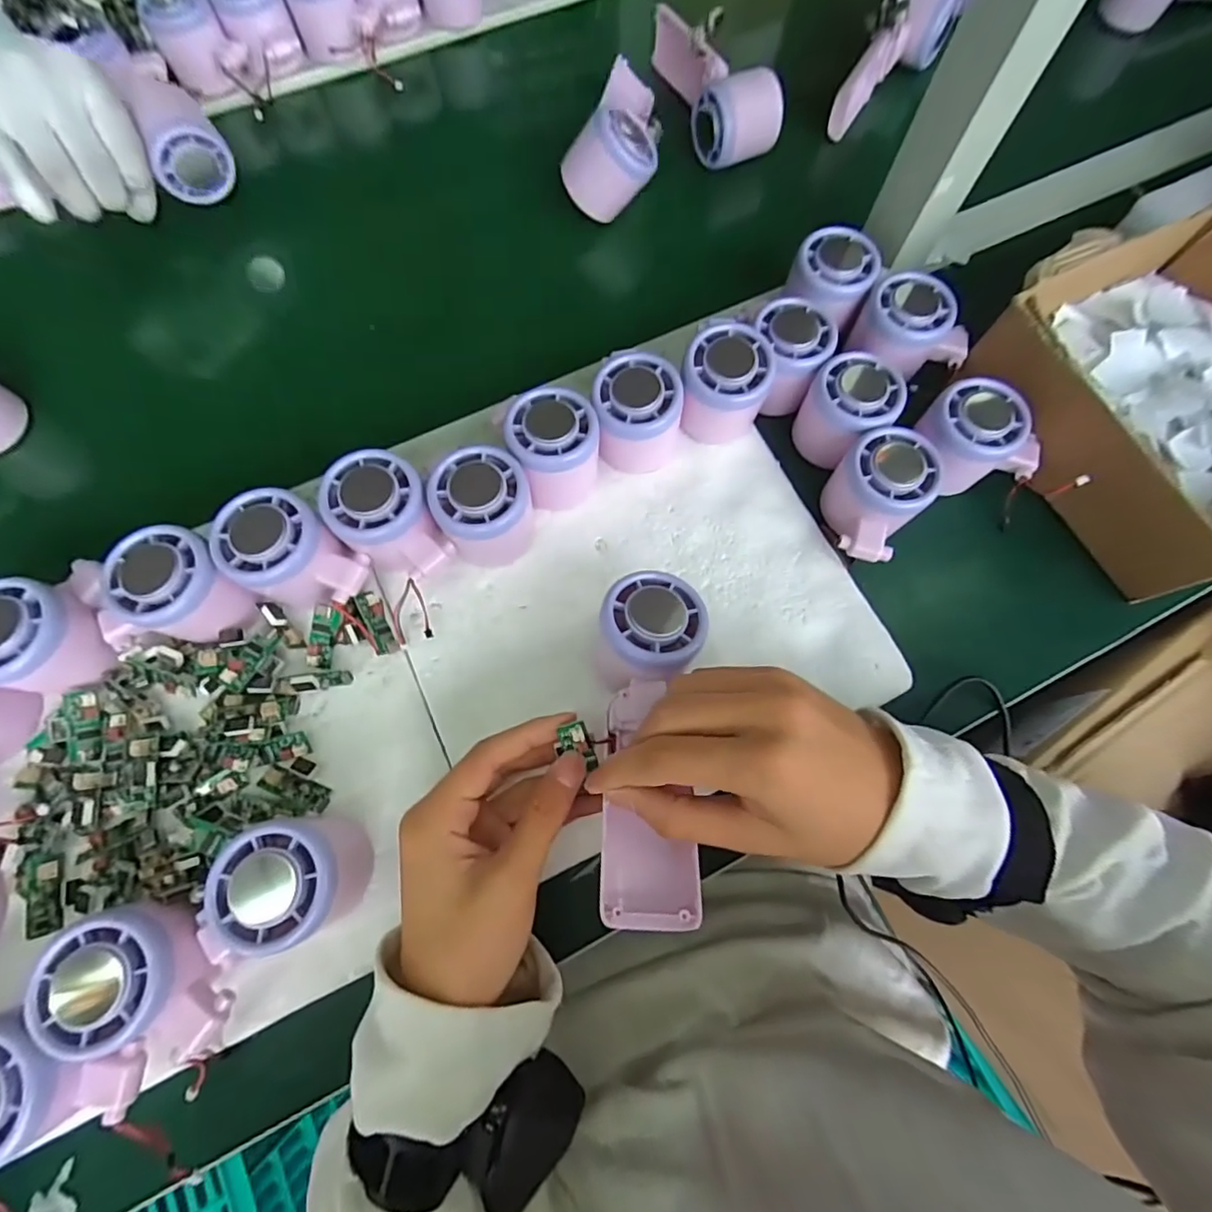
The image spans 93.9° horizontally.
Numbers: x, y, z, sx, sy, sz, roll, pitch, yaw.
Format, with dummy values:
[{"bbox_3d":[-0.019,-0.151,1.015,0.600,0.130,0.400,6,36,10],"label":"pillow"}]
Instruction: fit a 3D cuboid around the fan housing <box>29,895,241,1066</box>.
[{"bbox_3d":[-0.211,0.177,0.264,0.053,0.060,0.074,-32,76,-10],"label":"fan housing"}]

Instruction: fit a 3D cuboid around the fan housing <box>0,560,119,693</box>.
[{"bbox_3d":[-0.307,0.014,0.311,0.067,0.047,0.058,-41,78,-12],"label":"fan housing"}]

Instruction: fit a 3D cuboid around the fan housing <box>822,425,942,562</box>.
[{"bbox_3d":[0.167,-0.068,0.352,0.054,0.049,0.072,33,76,9],"label":"fan housing"}]

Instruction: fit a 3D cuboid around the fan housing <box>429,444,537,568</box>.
[{"bbox_3d":[-0.073,-0.058,0.341,0.057,0.060,0.054,-14,74,-5],"label":"fan housing"}]

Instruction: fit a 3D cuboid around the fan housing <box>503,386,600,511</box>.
[{"bbox_3d":[-0.032,-0.098,0.355,0.053,0.057,0.054,0,73,-1],"label":"fan housing"}]

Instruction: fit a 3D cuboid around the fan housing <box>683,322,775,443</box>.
[{"bbox_3d":[0.075,-0.141,0.365,0.053,0.054,0.054,0,73,-1],"label":"fan housing"}]

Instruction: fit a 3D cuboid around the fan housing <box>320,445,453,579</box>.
[{"bbox_3d":[-0.127,-0.047,0.336,0.056,0.060,0.071,-30,76,-9],"label":"fan housing"}]

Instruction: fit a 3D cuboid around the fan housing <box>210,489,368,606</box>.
[{"bbox_3d":[-0.177,-0.026,0.321,0.074,0.045,0.054,33,76,9],"label":"fan housing"}]

